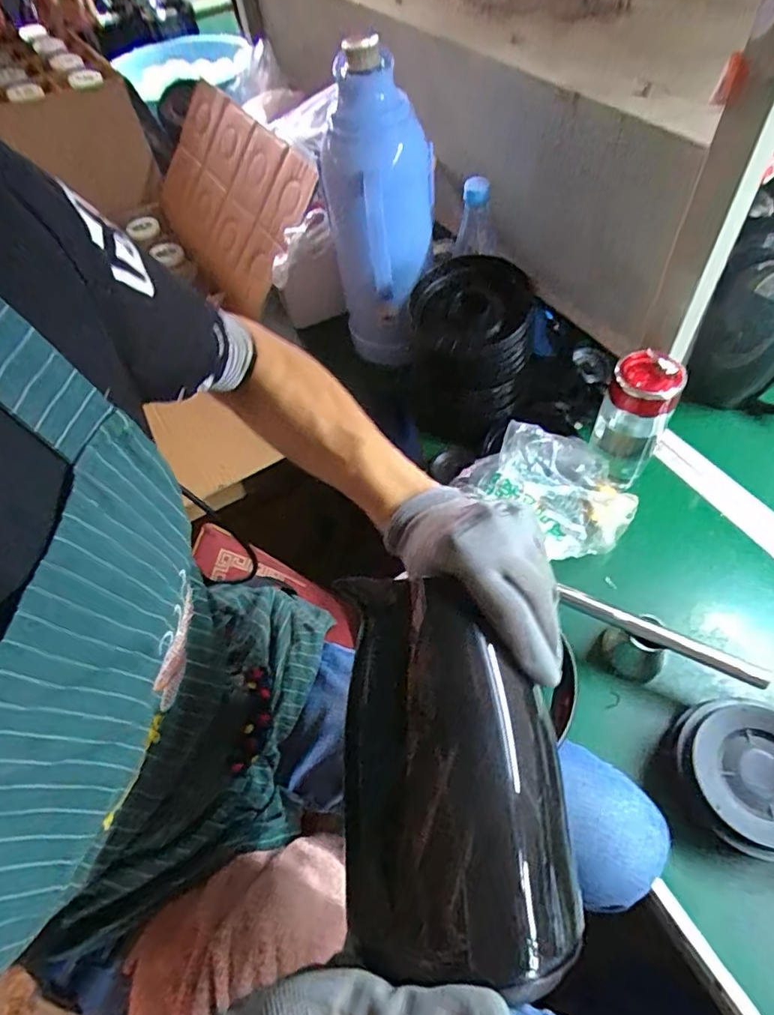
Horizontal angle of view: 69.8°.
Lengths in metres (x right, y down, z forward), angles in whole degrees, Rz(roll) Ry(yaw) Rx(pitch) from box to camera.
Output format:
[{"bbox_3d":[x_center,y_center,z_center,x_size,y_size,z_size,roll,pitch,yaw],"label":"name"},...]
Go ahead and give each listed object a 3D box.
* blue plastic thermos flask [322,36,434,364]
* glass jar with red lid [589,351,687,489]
[{"bbox_3d":[-0.003,-0.328,0.693,0.135,0.347,0.128,-6,55,1],"label":"blue plastic thermos flask"},{"bbox_3d":[0.268,-0.092,0.612,0.067,0.171,0.058,25,61,21],"label":"glass jar with red lid"}]

